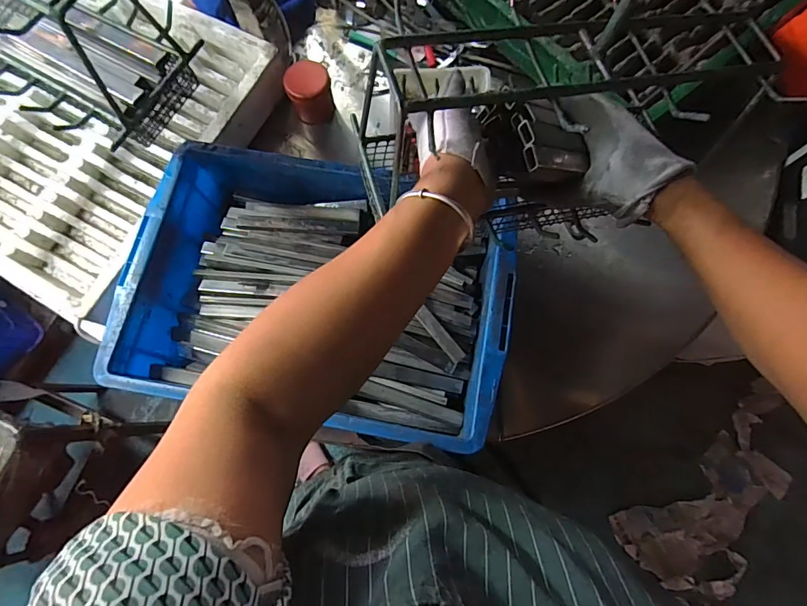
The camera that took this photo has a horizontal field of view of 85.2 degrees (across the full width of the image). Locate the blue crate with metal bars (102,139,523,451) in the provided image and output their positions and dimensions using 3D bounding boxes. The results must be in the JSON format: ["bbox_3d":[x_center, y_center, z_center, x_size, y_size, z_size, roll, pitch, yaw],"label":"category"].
[{"bbox_3d":[-0.111,-0.014,0.621,0.498,0.114,0.342,10,75,4],"label":"blue crate with metal bars"}]

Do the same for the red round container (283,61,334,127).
[{"bbox_3d":[-0.171,-0.388,0.813,0.079,0.082,0.072,0,74,1],"label":"red round container"}]

